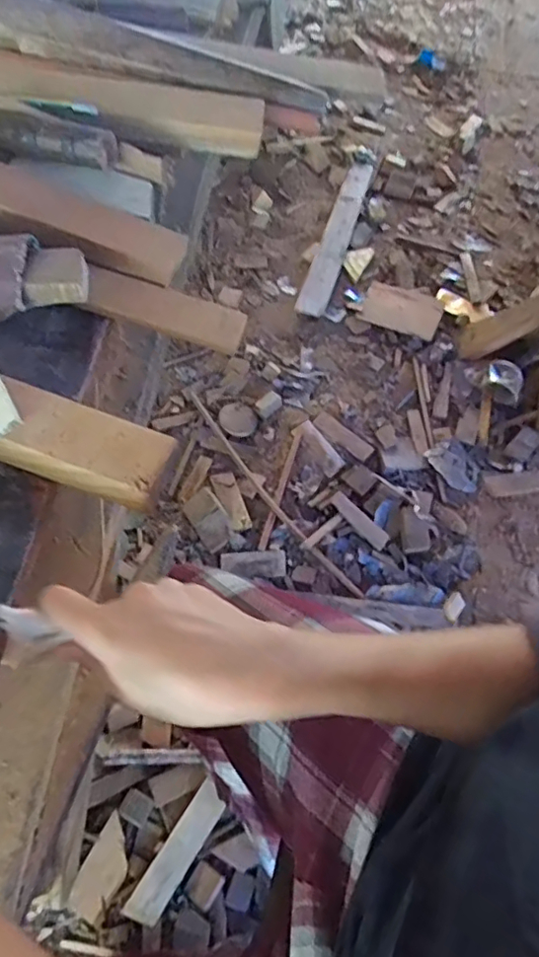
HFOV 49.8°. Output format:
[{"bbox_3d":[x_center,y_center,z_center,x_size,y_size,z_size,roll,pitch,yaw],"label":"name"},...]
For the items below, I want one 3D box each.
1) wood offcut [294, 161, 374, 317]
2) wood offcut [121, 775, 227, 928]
[{"bbox_3d":[0.191,-0.679,1.589,0.077,0.023,0.669,16,60,5],"label":"wood offcut"},{"bbox_3d":[-0.138,0.572,0.893,0.051,0.025,0.205,31,61,14],"label":"wood offcut"}]

